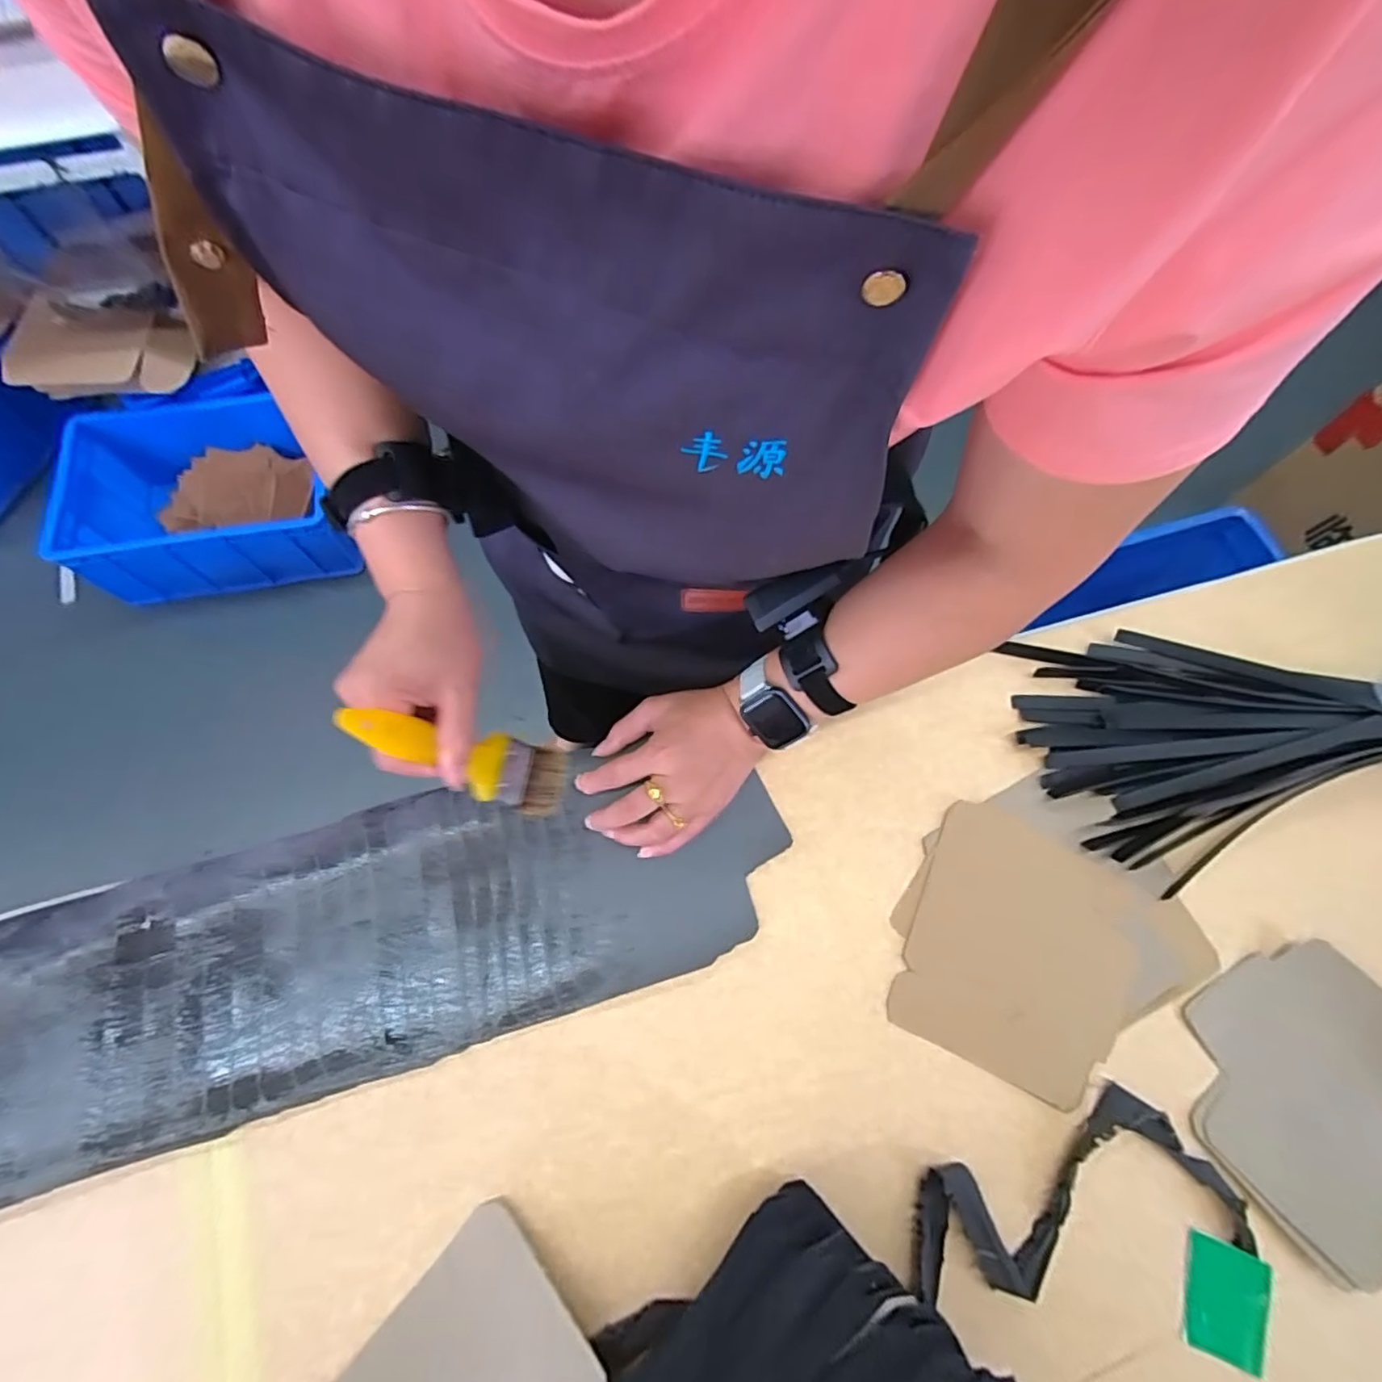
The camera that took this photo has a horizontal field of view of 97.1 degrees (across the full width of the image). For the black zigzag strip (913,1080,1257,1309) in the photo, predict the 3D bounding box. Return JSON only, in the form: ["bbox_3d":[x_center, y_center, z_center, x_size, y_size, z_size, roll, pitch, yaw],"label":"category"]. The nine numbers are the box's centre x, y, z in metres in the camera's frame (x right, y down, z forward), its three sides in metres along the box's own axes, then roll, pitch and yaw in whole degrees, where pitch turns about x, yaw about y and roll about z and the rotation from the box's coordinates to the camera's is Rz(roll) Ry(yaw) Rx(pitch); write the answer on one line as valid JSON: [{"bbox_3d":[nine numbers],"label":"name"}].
[{"bbox_3d":[0.242,0.321,0.393,0.215,0.009,0.091,-7,70,-5],"label":"black zigzag strip"}]

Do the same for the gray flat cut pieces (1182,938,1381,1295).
[{"bbox_3d":[0.425,0.270,0.418,0.176,0.010,0.150,-40,67,-12],"label":"gray flat cut pieces"}]

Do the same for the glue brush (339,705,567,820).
[{"bbox_3d":[-0.147,0.043,0.398,0.021,0.181,0.046,-9,68,24],"label":"glue brush"}]

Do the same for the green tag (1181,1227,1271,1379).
[{"bbox_3d":[0.331,0.379,0.378,0.043,0.006,0.061,16,74,21],"label":"green tag"}]

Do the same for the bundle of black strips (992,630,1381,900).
[{"bbox_3d":[0.554,0.034,0.488,0.552,0.066,0.215,-3,70,-4],"label":"bundle of black strips"}]

